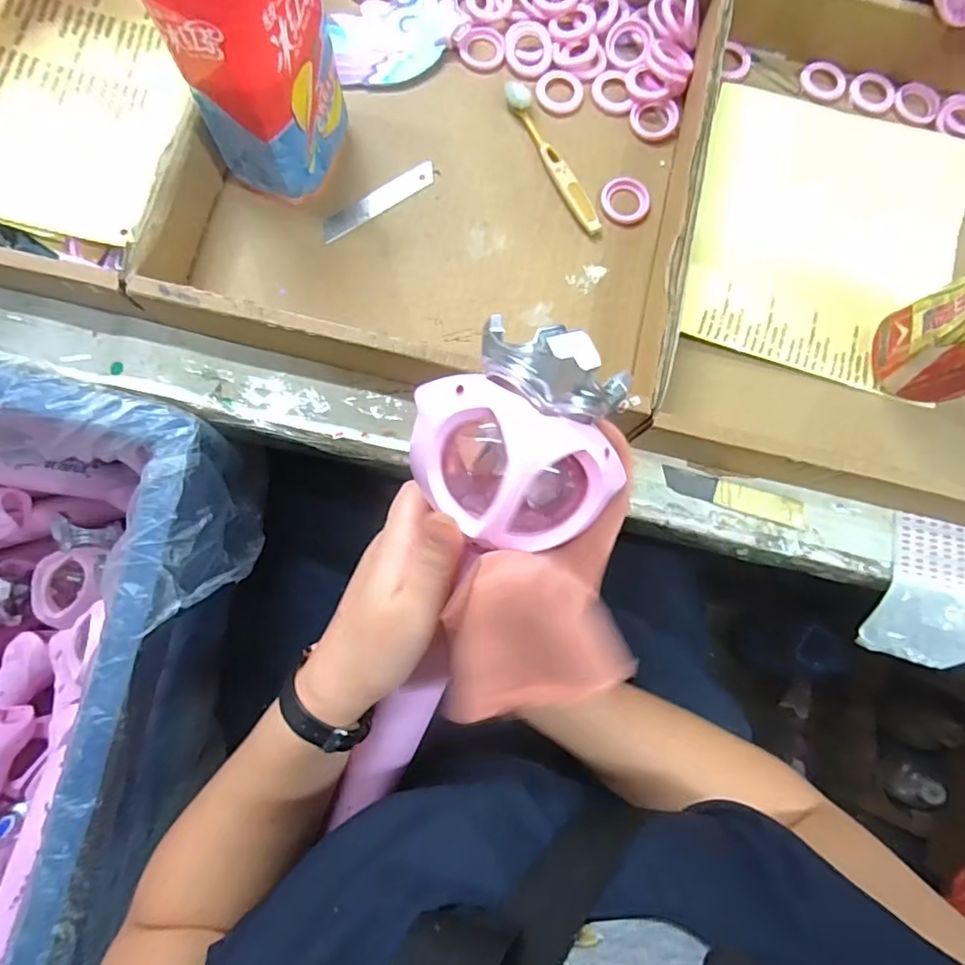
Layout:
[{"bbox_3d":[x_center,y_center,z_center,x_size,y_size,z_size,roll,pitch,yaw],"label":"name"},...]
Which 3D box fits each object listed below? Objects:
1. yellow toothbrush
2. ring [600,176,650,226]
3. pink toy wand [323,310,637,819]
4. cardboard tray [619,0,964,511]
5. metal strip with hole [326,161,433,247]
[{"bbox_3d":[0.054,-0.251,0.432,0.020,0.008,0.137,-26,84,-5],"label":"yellow toothbrush"},{"bbox_3d":[0.111,-0.217,0.431,0.037,0.004,0.038,0,82,-2],"label":"ring"},{"bbox_3d":[-0.012,0.060,0.280,0.095,0.041,0.277,22,110,1],"label":"pink toy wand"},{"bbox_3d":[0.308,-0.176,0.408,0.351,0.056,0.378,14,82,0],"label":"cardboard tray"},{"bbox_3d":[-0.080,-0.215,0.426,0.098,0.004,0.019,-34,85,-6],"label":"metal strip with hole"}]

